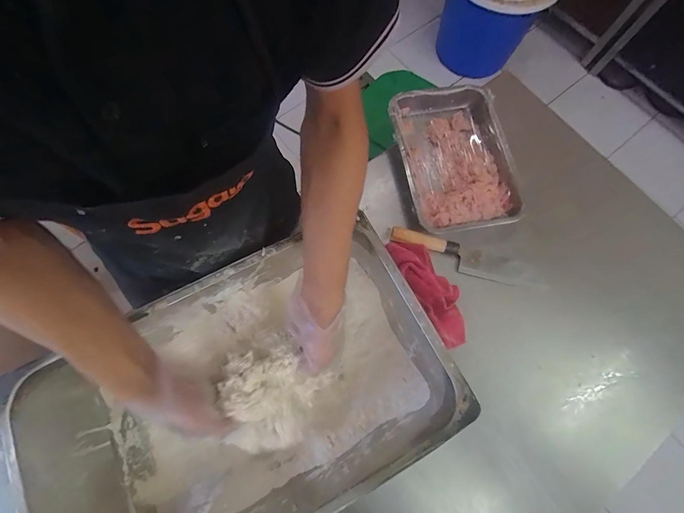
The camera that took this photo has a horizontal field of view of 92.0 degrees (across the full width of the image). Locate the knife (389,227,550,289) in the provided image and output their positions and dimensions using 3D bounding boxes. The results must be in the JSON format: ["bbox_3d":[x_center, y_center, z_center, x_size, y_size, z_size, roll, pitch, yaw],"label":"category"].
[{"bbox_3d":[0.246,0.006,0.628,0.313,0.029,0.053,19,74,-11],"label":"knife"}]

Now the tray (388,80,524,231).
[{"bbox_3d":[0.219,-0.200,0.647,0.211,0.041,0.306,-12,74,-4],"label":"tray"}]

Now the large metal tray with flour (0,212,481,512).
[{"bbox_3d":[-0.132,0.198,0.481,0.514,0.151,0.321,-27,76,-8],"label":"large metal tray with flour"}]

